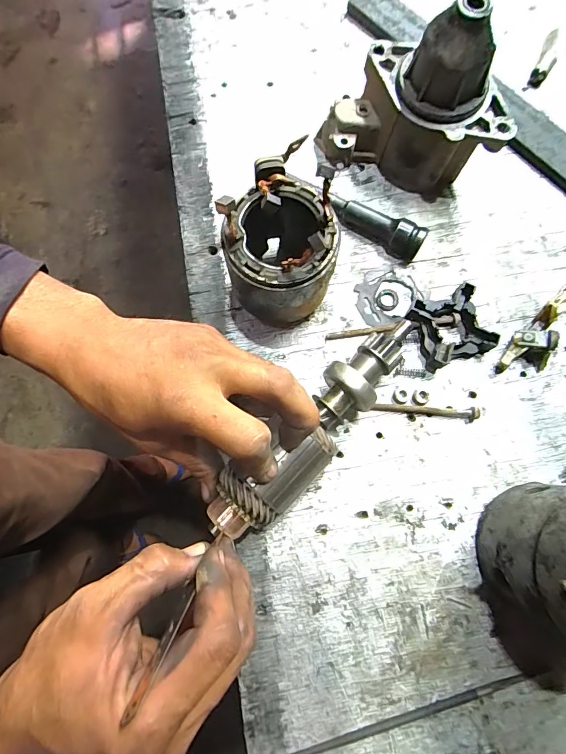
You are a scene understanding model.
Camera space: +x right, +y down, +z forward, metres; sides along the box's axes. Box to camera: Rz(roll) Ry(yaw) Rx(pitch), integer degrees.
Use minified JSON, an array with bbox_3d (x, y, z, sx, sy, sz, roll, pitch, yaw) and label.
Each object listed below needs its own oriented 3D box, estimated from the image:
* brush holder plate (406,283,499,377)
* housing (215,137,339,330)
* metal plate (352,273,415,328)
[{"bbox_3d":[0.127,-0.036,0.305,0.052,0.019,0.052,-22,79,-4],"label":"brush holder plate"},{"bbox_3d":[-0.004,-0.083,0.272,0.067,0.102,0.077,-12,79,-3],"label":"housing"},{"bbox_3d":[0.082,-0.061,0.317,0.045,0.004,0.041,0,78,0],"label":"metal plate"}]

